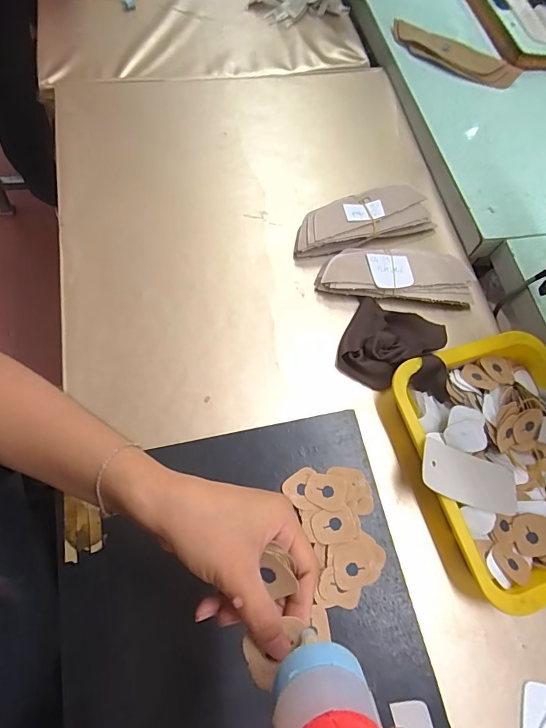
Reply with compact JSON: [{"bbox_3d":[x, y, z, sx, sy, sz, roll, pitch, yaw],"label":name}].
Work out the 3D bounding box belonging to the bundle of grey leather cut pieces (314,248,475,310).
[{"bbox_3d":[0.157,-0.113,0.527,0.195,0.026,0.070,7,67,-3],"label":"bundle of grey leather cut pieces"}]

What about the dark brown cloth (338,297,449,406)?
[{"bbox_3d":[0.146,-0.022,0.488,0.123,0.042,0.106,21,67,2],"label":"dark brown cloth"}]

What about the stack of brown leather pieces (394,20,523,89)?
[{"bbox_3d":[0.294,-0.499,0.678,0.211,0.013,0.053,24,92,3],"label":"stack of brown leather pieces"}]

